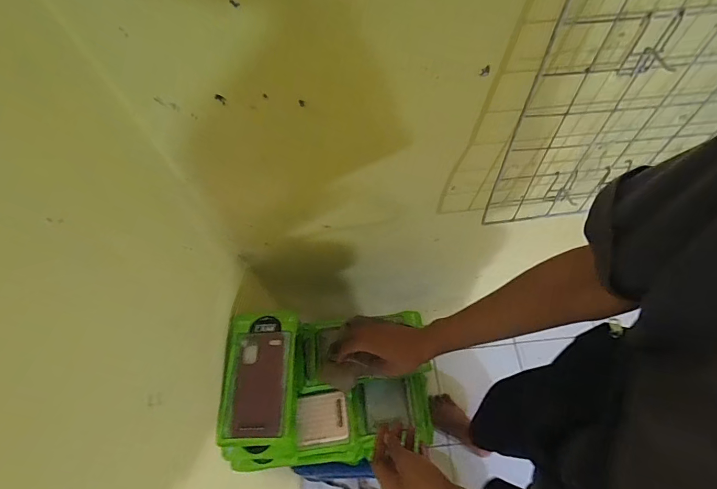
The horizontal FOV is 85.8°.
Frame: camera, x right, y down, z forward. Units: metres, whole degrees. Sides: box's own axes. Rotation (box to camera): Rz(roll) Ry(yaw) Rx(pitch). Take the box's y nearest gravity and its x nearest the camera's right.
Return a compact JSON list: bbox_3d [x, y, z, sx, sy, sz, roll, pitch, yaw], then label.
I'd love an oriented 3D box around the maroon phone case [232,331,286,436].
[{"bbox_3d":[-0.159,0.224,0.628,0.074,0.014,0.156,-2,63,2],"label":"maroon phone case"}]

